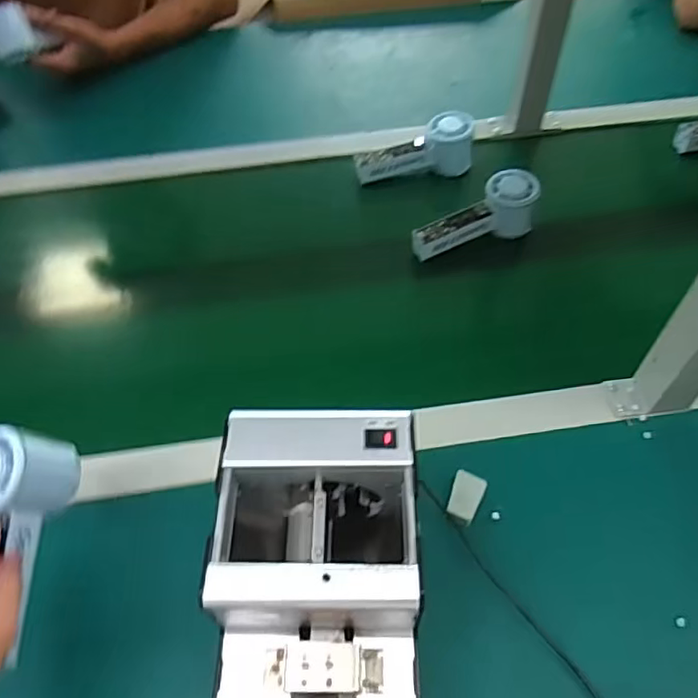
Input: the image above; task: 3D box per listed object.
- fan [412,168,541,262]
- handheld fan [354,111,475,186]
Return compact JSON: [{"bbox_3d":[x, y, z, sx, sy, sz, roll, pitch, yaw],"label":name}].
[{"bbox_3d":[0.143,-0.154,0.681,0.147,0.058,0.048,-17,55,-10],"label":"fan"},{"bbox_3d":[0.082,-0.257,0.758,0.150,0.060,0.045,-9,54,-5],"label":"handheld fan"}]

